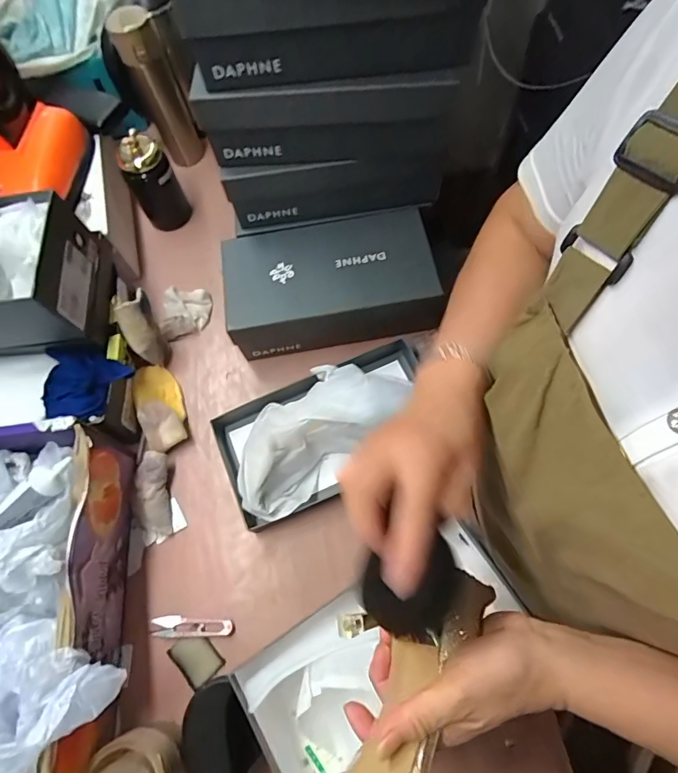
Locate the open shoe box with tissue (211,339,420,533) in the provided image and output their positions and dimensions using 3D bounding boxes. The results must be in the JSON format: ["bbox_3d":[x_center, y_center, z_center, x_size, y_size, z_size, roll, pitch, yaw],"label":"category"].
[{"bbox_3d":[-0.015,0.054,0.605,0.295,0.100,0.166,-23,68,-7],"label":"open shoe box with tissue"}]

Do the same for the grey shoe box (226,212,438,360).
[{"bbox_3d":[-0.012,-0.153,0.670,0.291,0.104,0.162,-7,67,0],"label":"grey shoe box"}]

